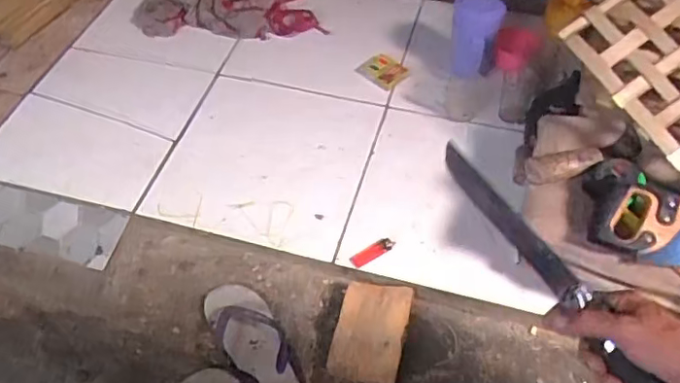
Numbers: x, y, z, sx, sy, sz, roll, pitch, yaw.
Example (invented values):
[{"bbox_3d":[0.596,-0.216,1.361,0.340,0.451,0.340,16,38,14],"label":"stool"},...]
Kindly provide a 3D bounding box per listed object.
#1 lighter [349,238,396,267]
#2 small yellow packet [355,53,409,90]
[{"bbox_3d":[0.059,0.107,1.017,0.086,0.009,0.028,-29,57,-18],"label":"lighter"},{"bbox_3d":[0.096,-0.273,1.276,0.102,0.011,0.101,40,65,17],"label":"small yellow packet"}]

